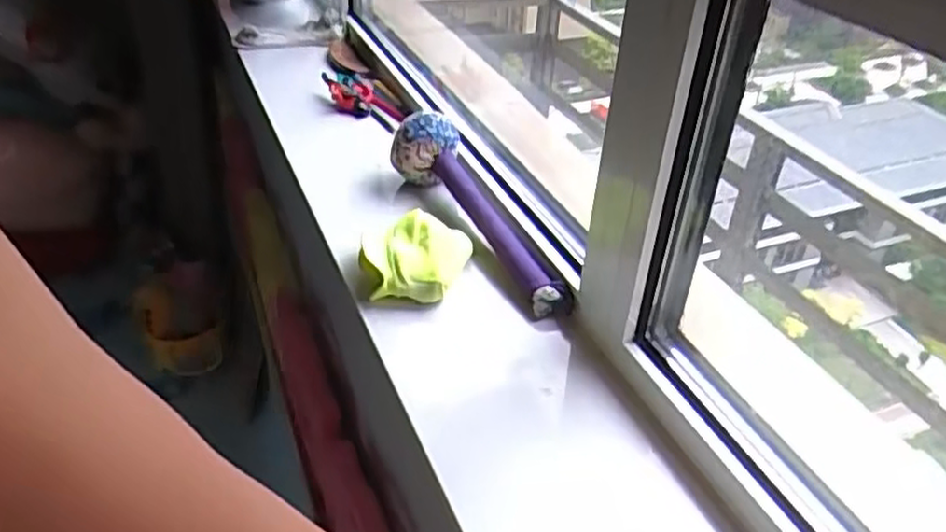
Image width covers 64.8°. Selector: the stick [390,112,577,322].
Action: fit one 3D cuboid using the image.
[{"bbox_3d":[0.002,-0.063,0.779,0.073,0.080,0.303,-14,39,-23],"label":"stick"}]

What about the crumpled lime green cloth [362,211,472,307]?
[{"bbox_3d":[-0.056,-0.009,0.730,0.103,0.050,0.095,1,36,-3],"label":"crumpled lime green cloth"}]

